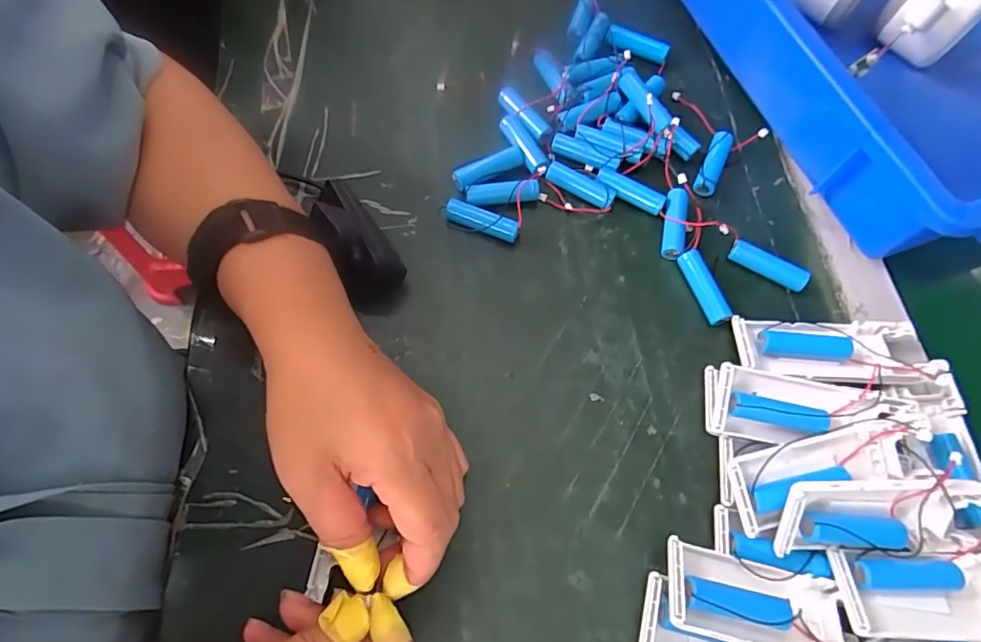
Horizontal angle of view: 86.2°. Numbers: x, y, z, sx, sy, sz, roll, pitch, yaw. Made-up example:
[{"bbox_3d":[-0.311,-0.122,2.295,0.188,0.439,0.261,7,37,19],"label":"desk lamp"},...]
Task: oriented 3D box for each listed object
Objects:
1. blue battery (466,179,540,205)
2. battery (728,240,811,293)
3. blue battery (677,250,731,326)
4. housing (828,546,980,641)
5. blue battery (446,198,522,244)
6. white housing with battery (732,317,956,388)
[{"bbox_3d":[0.009,-0.087,0.351,0.049,0.011,0.012,-3,68,-3],"label":"blue battery"},{"bbox_3d":[0.180,-0.036,0.340,0.049,0.014,0.011,32,70,11],"label":"battery"},{"bbox_3d":[0.137,-0.021,0.334,0.014,0.014,0.048,-18,69,-9],"label":"blue battery"},{"bbox_3d":[0.222,0.136,0.259,0.101,0.015,0.038,3,68,0],"label":"housing"},{"bbox_3d":[-0.005,-0.066,0.346,0.050,0.015,0.011,22,69,7],"label":"blue battery"},{"bbox_3d":[0.209,0.018,0.313,0.117,0.021,0.039,4,68,0],"label":"white housing with battery"}]

